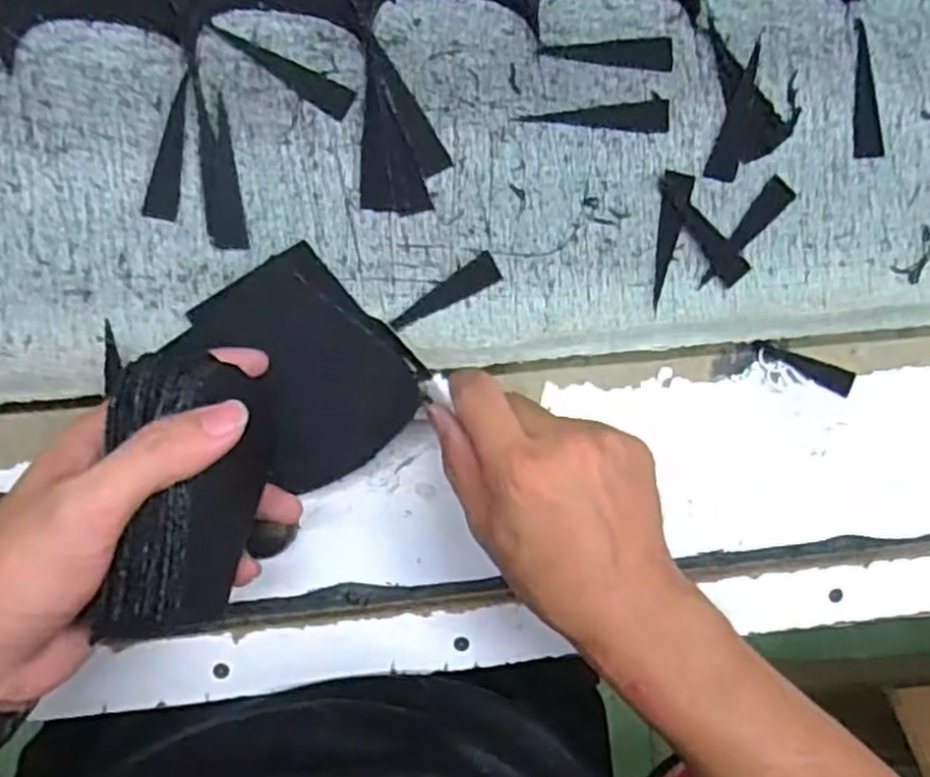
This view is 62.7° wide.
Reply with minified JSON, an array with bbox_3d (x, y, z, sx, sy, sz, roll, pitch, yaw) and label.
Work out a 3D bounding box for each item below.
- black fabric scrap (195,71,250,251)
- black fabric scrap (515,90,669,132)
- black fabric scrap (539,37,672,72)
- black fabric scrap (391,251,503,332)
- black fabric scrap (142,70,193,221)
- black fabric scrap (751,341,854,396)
[{"bbox_3d":[-0.116,-0.105,0.360,0.017,0.004,0.077,-7,96,-5],"label":"black fabric scrap"},{"bbox_3d":[0.065,-0.136,0.373,0.073,0.004,0.016,2,95,-6],"label":"black fabric scrap"},{"bbox_3d":[0.070,-0.163,0.373,0.064,0.004,0.016,-4,96,-5],"label":"black fabric scrap"},{"bbox_3d":[-0.010,-0.047,0.376,0.059,0.004,0.014,-29,97,-2],"label":"black fabric scrap"},{"bbox_3d":[-0.138,-0.113,0.357,0.014,0.004,0.068,11,94,-6],"label":"black fabric scrap"},{"bbox_3d":[0.188,-0.012,0.424,0.061,0.011,0.015,18,93,-7],"label":"black fabric scrap"}]

